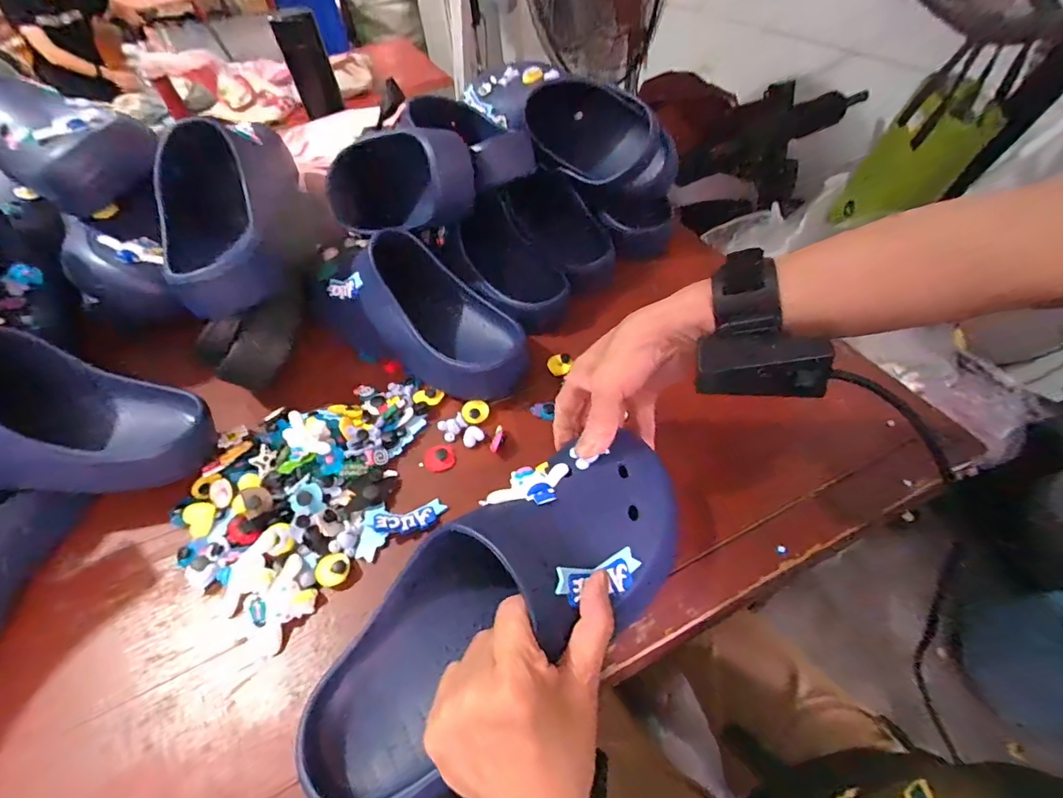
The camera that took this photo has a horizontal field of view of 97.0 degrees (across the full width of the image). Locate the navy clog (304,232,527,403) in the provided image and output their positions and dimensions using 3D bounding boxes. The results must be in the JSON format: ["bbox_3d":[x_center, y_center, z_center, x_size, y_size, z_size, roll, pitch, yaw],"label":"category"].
[{"bbox_3d":[-0.109,-0.087,0.461,0.231,0.103,0.095,22,56,21],"label":"navy clog"}]

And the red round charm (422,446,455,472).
[{"bbox_3d":[-0.080,0.051,0.408,0.027,0.007,0.024,-8,51,-2],"label":"red round charm"}]

